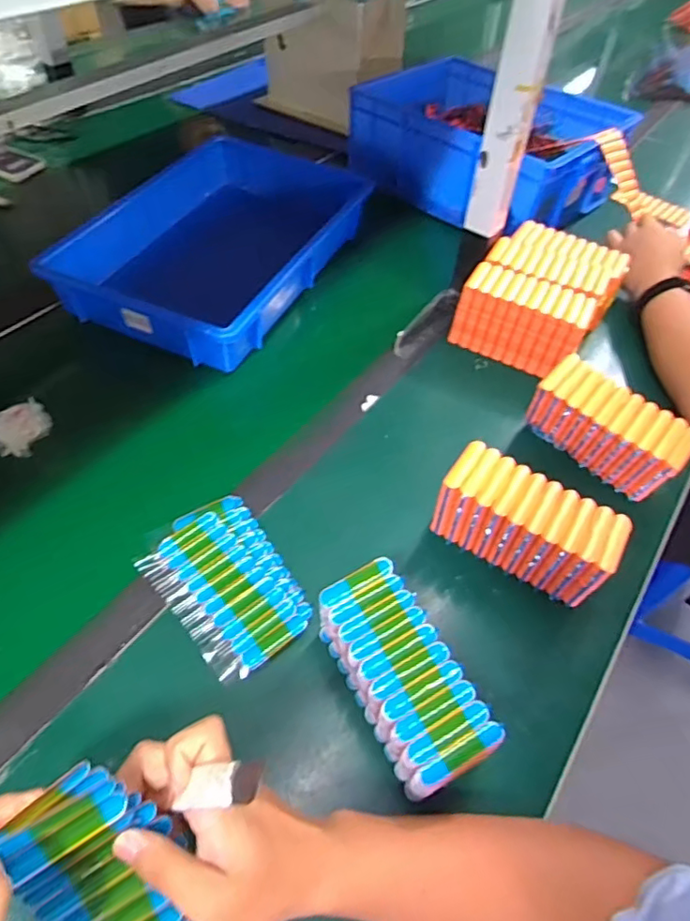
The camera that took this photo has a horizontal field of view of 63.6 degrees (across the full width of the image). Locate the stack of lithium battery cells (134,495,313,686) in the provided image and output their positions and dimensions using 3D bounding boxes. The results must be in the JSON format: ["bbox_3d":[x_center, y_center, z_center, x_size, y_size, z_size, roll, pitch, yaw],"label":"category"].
[{"bbox_3d":[-0.105,0.113,0.515,0.112,0.021,0.159,-34,61,-26],"label":"stack of lithium battery cells"}]

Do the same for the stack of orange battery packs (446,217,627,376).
[{"bbox_3d":[0.268,-0.224,0.768,0.159,0.093,0.213,27,55,18],"label":"stack of orange battery packs"}]

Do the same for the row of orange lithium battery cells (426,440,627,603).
[{"bbox_3d":[0.166,0.067,0.525,0.153,0.108,0.061,28,55,18],"label":"row of orange lithium battery cells"}]

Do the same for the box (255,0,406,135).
[{"bbox_3d":[-0.029,-0.853,1.172,0.249,0.208,0.179,28,56,18],"label":"box"}]

